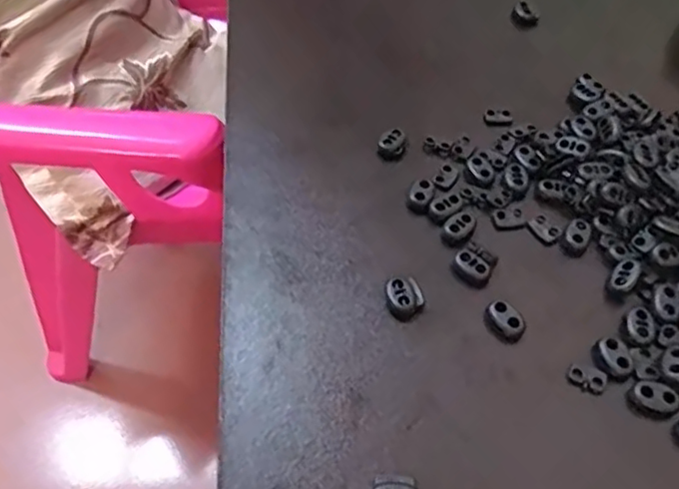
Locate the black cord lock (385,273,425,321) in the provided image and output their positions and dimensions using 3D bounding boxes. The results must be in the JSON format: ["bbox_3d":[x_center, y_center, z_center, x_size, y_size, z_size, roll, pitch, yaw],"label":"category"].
[{"bbox_3d":[0.034,0.026,0.329,0.018,0.009,0.021,-12,55,-11],"label":"black cord lock"}]

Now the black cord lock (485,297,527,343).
[{"bbox_3d":[0.083,0.038,0.322,0.015,0.008,0.021,-34,62,-24],"label":"black cord lock"}]

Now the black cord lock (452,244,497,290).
[{"bbox_3d":[0.073,0.010,0.342,0.022,0.006,0.022,38,61,23],"label":"black cord lock"}]

